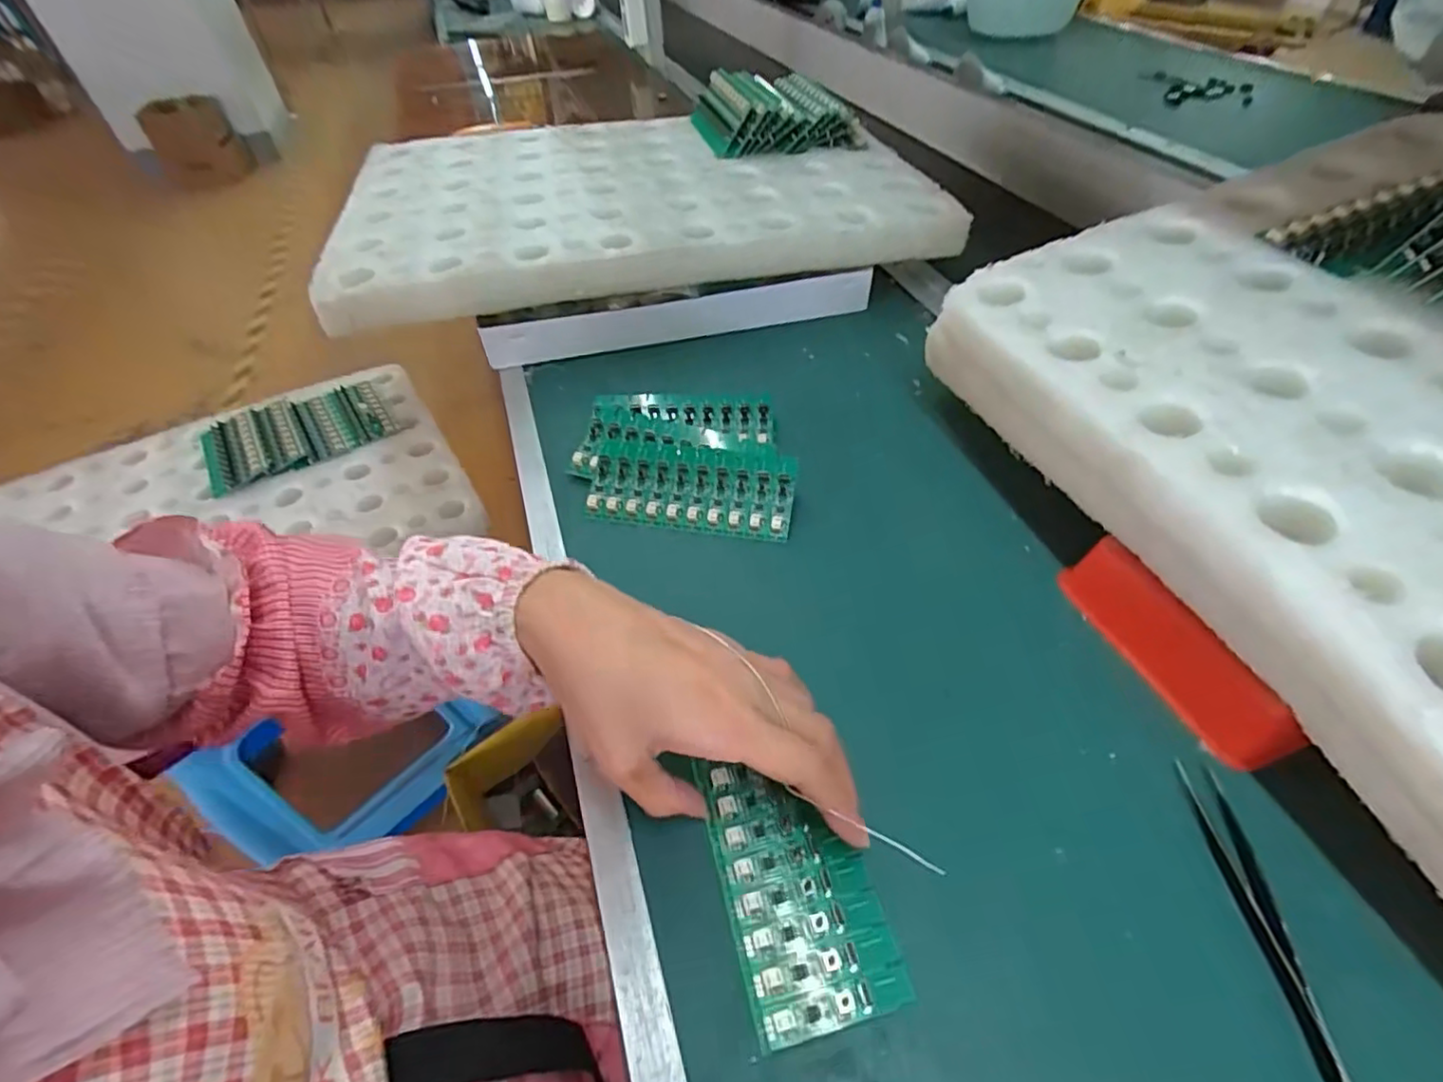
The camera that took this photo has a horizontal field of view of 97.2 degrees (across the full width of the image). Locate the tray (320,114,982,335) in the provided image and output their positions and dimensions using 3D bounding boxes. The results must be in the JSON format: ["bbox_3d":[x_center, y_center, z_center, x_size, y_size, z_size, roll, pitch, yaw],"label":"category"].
[{"bbox_3d":[-0.084,-0.349,0.635,0.533,0.049,0.348,-12,49,-6],"label":"tray"}]

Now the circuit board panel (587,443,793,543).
[{"bbox_3d":[-0.021,-0.036,0.434,0.139,0.008,0.060,5,74,8],"label":"circuit board panel"}]

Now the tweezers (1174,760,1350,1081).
[{"bbox_3d":[0.218,0.149,0.261,0.019,0.005,0.114,2,48,4],"label":"tweezers"}]

